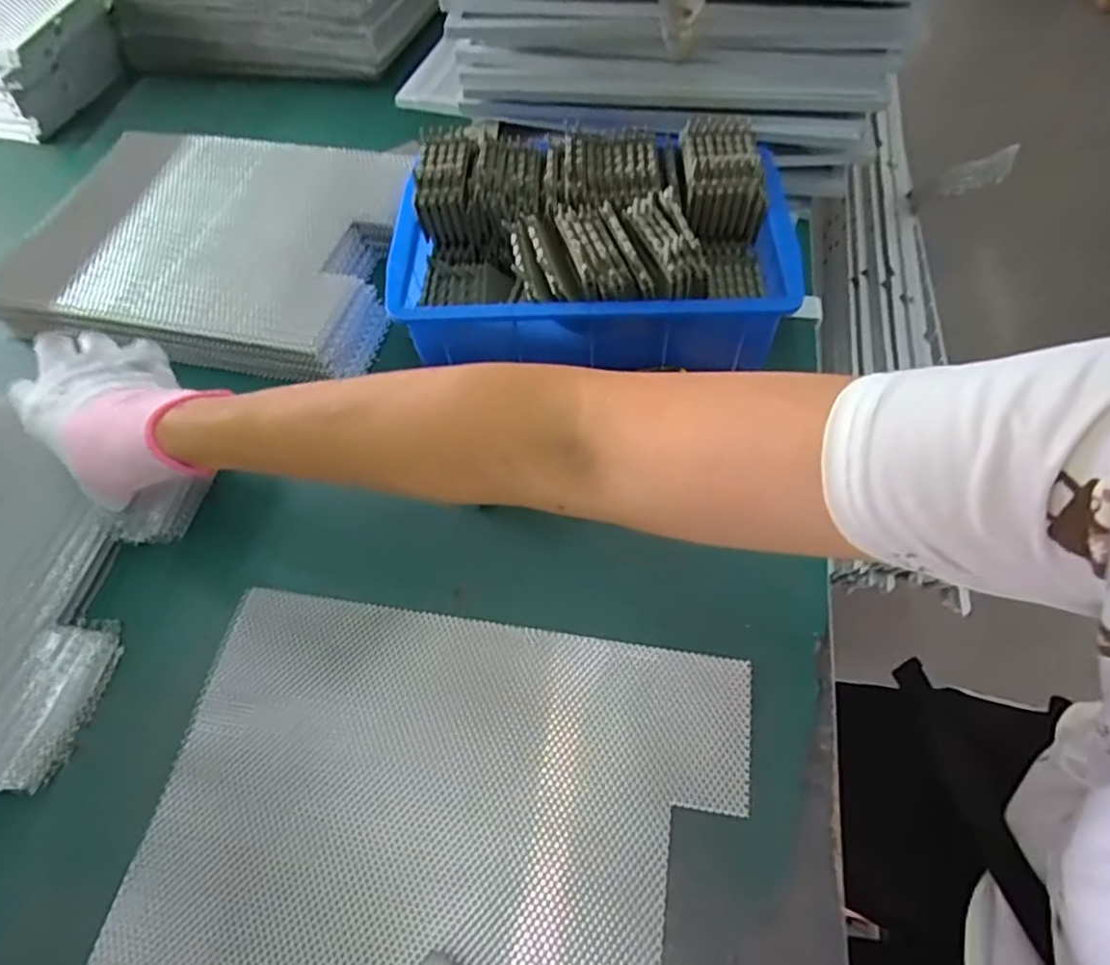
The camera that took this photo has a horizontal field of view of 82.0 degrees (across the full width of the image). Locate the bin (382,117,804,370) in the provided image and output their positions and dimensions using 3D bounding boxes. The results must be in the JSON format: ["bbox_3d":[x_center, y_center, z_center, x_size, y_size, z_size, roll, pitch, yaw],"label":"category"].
[{"bbox_3d":[0.030,-0.202,0.522,0.298,0.094,0.223,0,58,3],"label":"bin"}]

